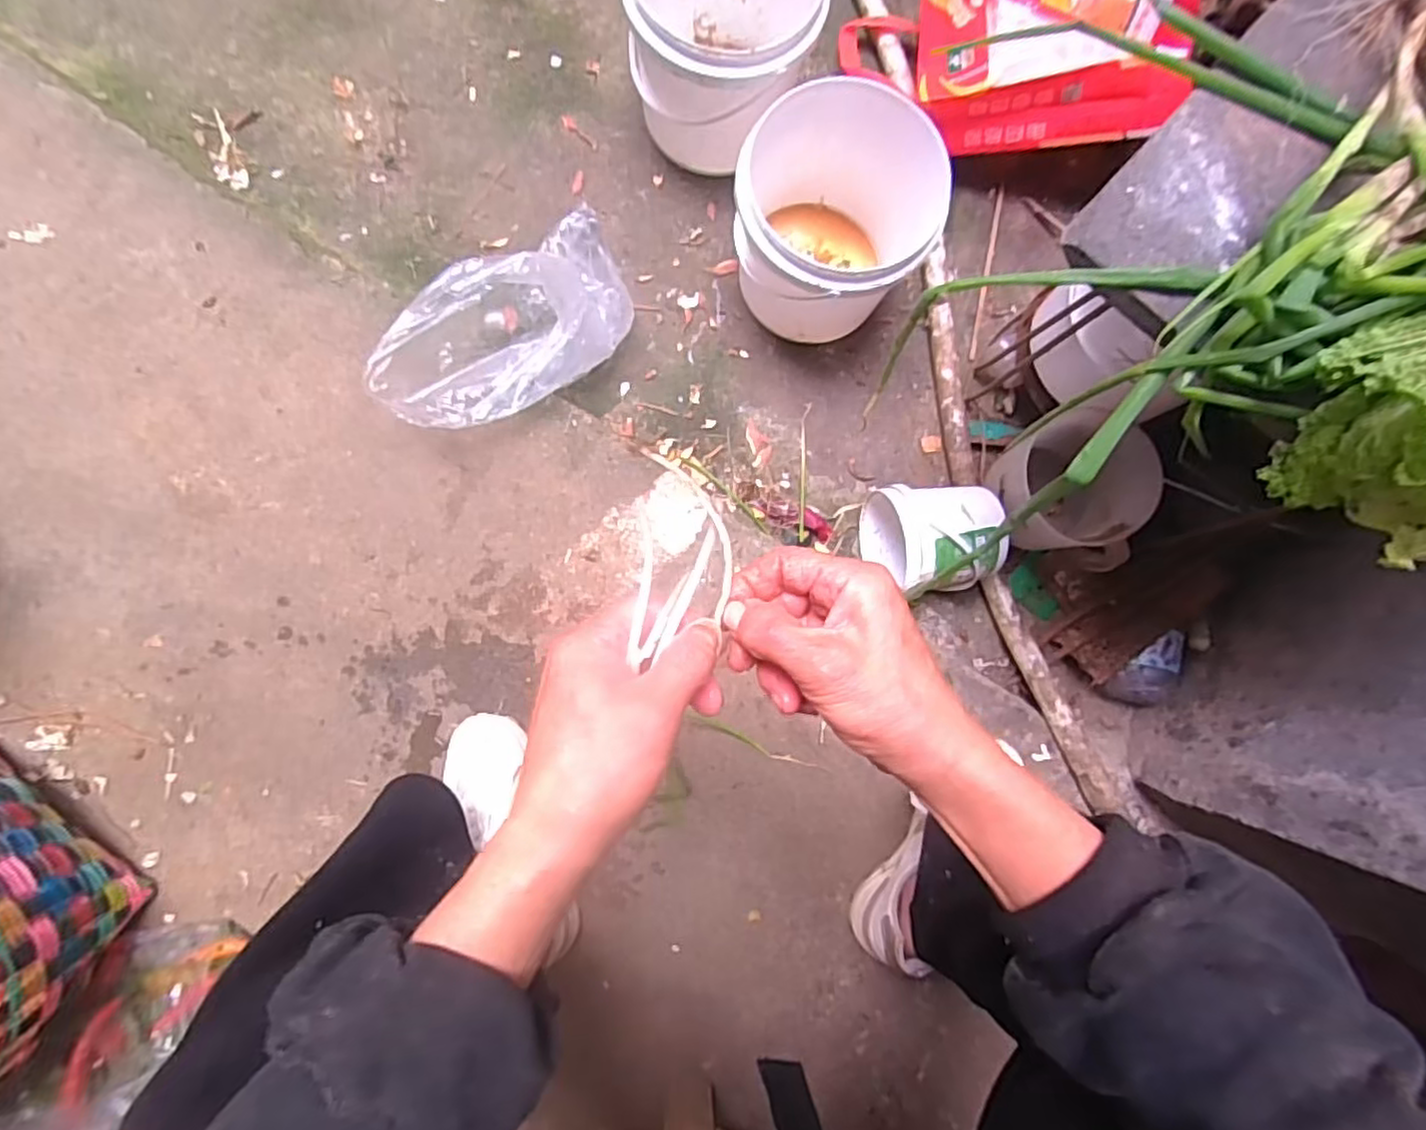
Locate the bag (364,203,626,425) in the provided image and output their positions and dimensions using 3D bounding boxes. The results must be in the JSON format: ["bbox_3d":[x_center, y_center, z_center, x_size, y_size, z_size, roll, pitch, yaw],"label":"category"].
[{"bbox_3d":[-0.212,-0.271,0.774,0.169,0.174,0.326,43,85,0],"label":"bag"}]

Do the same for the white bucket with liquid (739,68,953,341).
[{"bbox_3d":[0.128,-0.371,0.789,0.192,0.230,0.192,42,85,0],"label":"white bucket with liquid"}]

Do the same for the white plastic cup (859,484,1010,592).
[{"bbox_3d":[0.254,-0.026,0.806,0.140,0.122,0.119,0,84,-4],"label":"white plastic cup"}]

